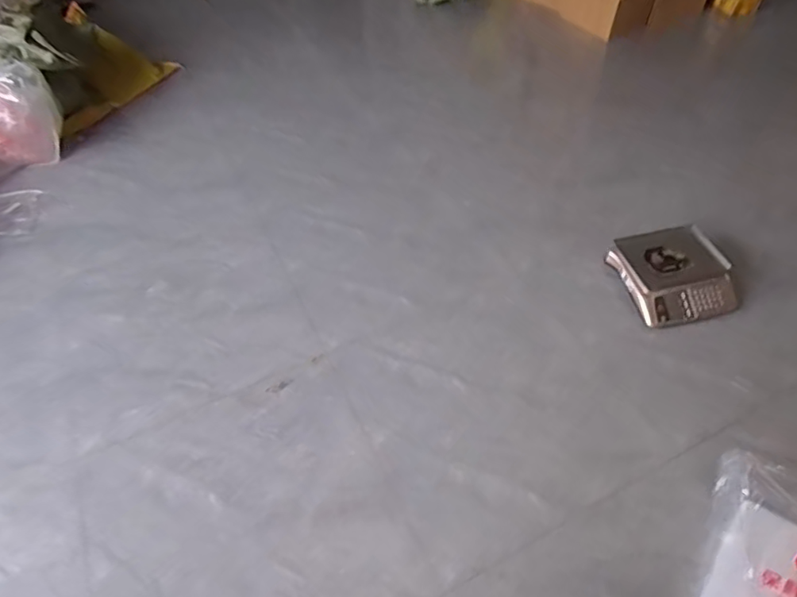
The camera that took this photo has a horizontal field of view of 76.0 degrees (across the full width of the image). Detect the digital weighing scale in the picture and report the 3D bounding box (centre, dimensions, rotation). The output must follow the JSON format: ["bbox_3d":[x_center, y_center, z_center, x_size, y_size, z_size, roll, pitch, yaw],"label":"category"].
[{"bbox_3d":[0.951,-0.088,1.740,0.329,0.130,0.329,-12,52,-8],"label":"digital weighing scale"}]

